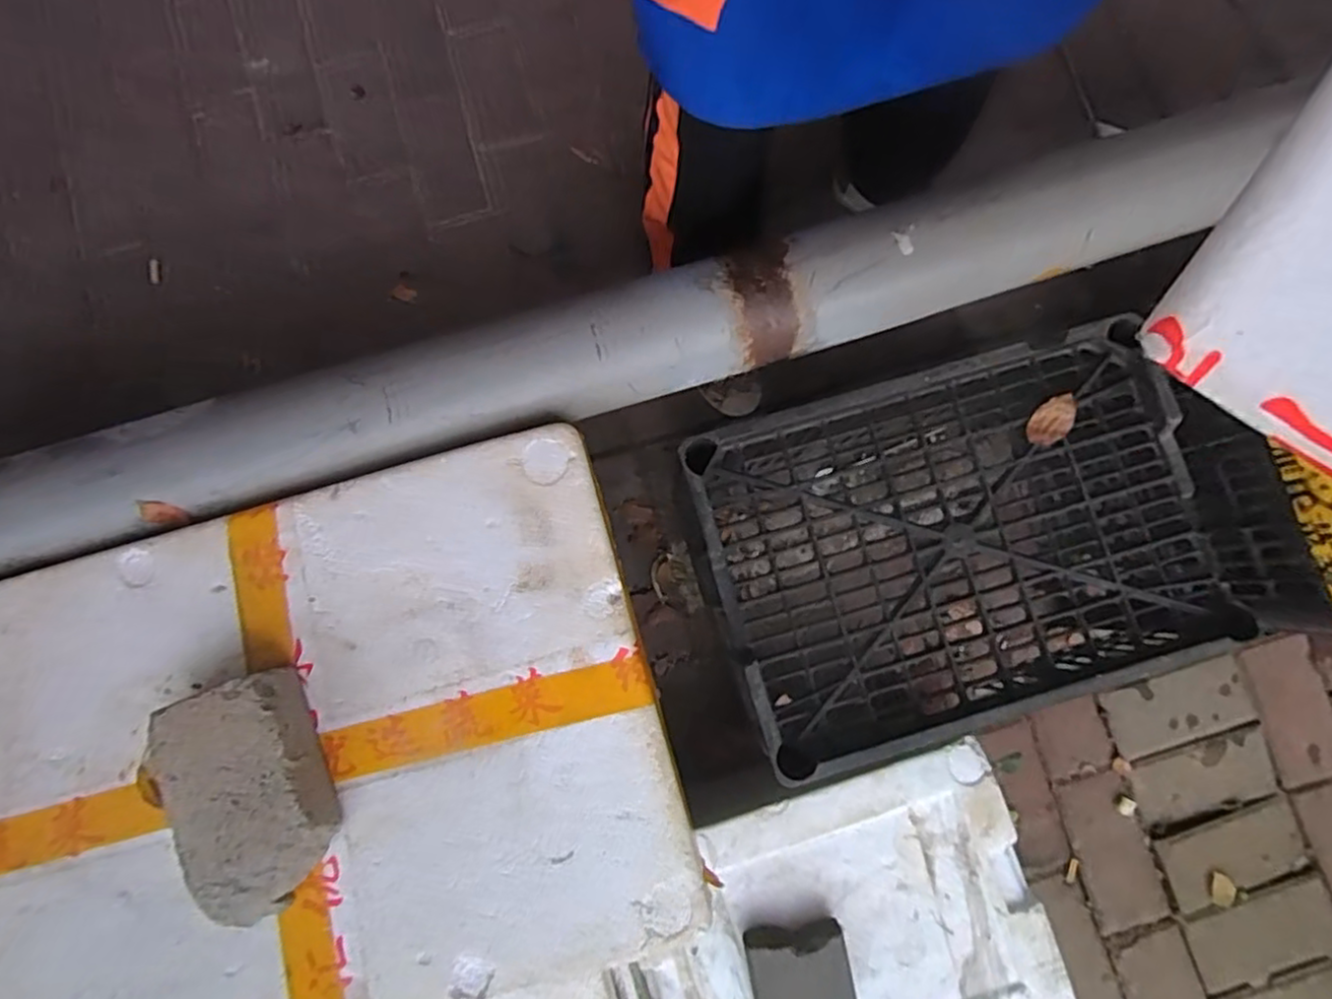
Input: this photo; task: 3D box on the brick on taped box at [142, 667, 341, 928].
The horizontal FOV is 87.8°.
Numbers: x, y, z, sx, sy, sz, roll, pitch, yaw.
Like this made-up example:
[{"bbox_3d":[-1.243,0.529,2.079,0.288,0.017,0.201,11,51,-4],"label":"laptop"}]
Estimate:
[{"bbox_3d":[-0.328,0.234,0.550,0.105,0.058,0.173,-22,82,-4],"label":"brick on taped box"}]

